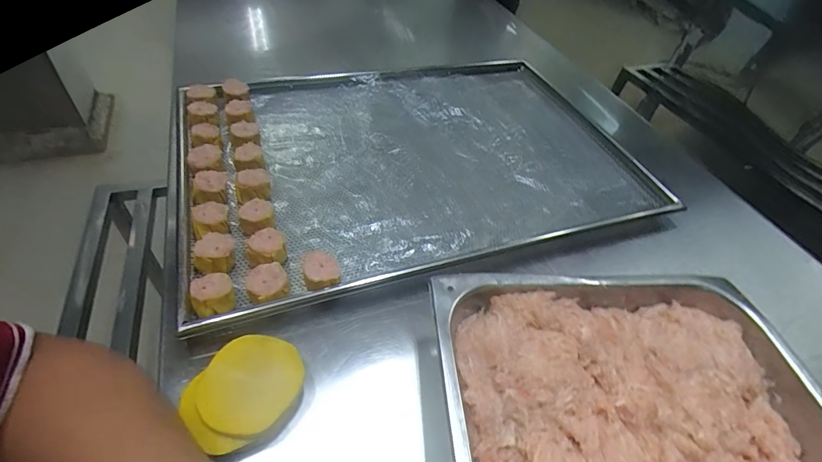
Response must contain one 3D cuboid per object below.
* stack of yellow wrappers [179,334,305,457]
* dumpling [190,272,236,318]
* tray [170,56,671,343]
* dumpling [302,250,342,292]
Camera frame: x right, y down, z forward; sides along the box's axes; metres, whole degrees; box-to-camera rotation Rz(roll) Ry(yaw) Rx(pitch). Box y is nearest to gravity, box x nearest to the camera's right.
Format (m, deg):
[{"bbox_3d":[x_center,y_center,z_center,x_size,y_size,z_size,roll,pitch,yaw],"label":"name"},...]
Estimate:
[{"bbox_3d":[-0.133,0.126,0.314,0.072,0.014,0.088,27,49,21],"label":"stack of yellow wrappers"},{"bbox_3d":[-0.182,0.058,0.360,0.034,0.024,0.038,-18,49,-21],"label":"dumpling"},{"bbox_3d":[0.023,-0.123,0.574,0.646,0.045,0.438,-10,52,-19],"label":"tray"},{"bbox_3d":[-0.090,0.044,0.397,0.033,0.027,0.045,-12,47,-16],"label":"dumpling"}]

